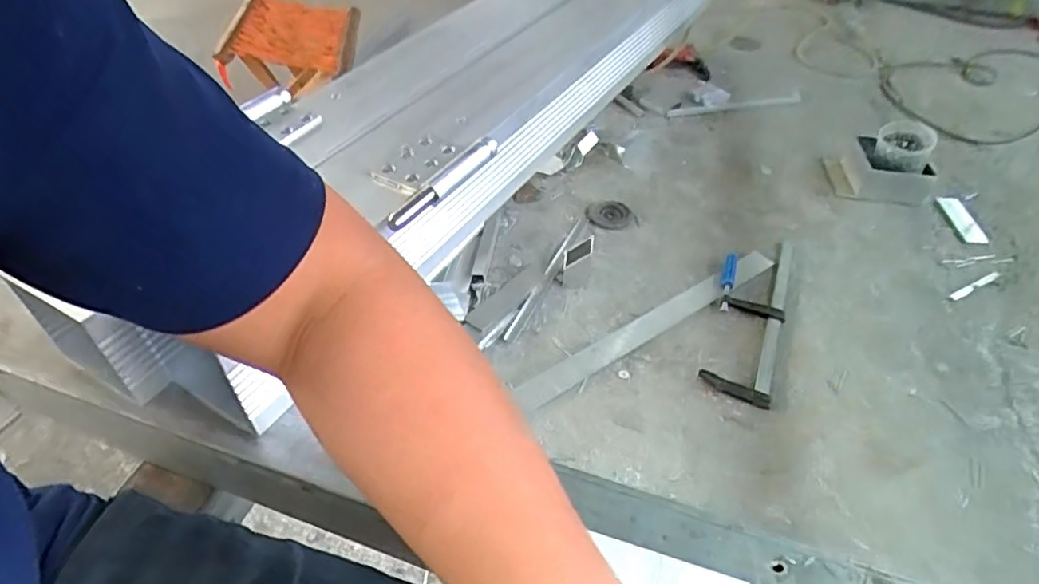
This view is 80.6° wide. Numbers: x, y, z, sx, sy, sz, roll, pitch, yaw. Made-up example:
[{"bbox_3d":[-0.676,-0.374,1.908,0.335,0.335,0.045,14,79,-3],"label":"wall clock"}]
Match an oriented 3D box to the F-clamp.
[{"bbox_3d":[0.438,0.021,1.161,0.131,0.063,0.461,16,45,16],"label":"F-clamp"}]

